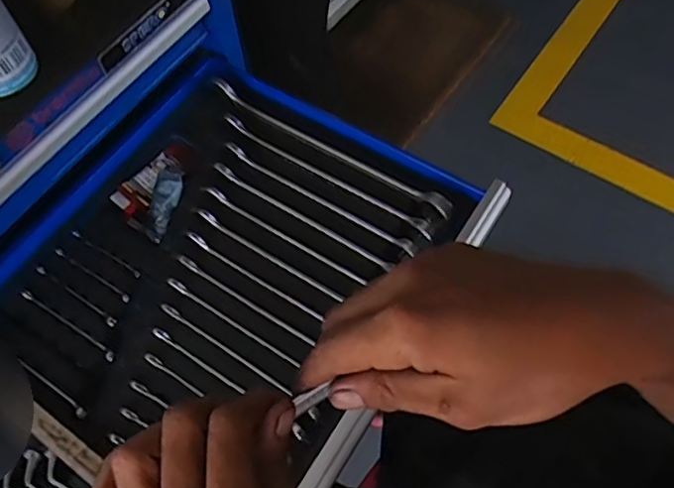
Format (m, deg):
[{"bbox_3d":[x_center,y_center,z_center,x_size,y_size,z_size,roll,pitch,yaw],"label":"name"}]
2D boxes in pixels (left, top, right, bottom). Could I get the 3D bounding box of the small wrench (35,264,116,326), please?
[{"bbox_3d":[-0.275,0.054,0.627,0.115,0.007,0.008,31,64,18],"label":"small wrench"}]

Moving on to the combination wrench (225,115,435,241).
[{"bbox_3d":[-0.012,-0.081,0.676,0.278,0.026,0.017,30,67,17],"label":"combination wrench"}]

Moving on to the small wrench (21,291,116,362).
[{"bbox_3d":[-0.277,0.083,0.613,0.134,0.004,0.010,30,64,18],"label":"small wrench"}]

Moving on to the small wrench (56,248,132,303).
[{"bbox_3d":[-0.263,0.033,0.642,0.107,0.010,0.009,30,64,17],"label":"small wrench"}]

